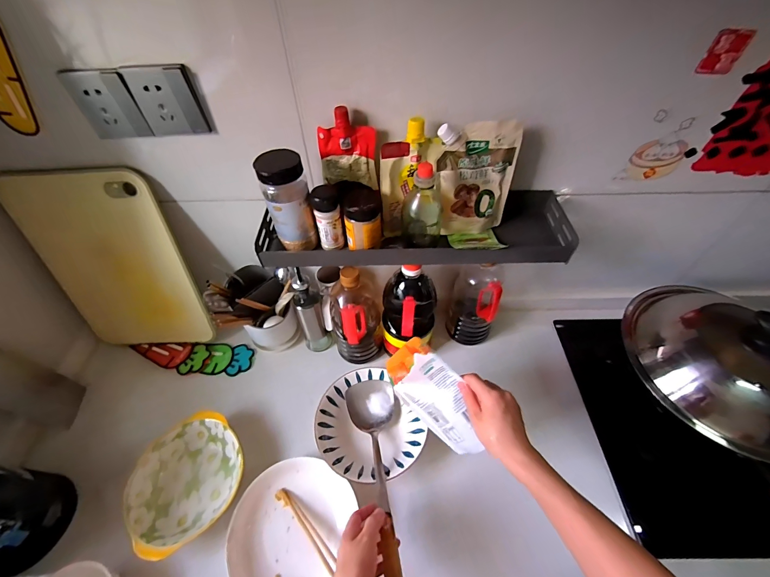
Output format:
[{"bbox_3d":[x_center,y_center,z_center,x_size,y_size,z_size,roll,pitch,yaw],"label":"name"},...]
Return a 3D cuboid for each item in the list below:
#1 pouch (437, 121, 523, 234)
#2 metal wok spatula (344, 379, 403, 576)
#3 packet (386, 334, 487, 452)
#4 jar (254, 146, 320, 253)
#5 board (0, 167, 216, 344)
[{"bbox_3d":[0.140,-0.170,0.529,0.127,0.162,0.062,-6,50,-5],"label":"pouch"},{"bbox_3d":[0.000,0.302,0.544,0.090,0.050,0.345,-9,35,-7],"label":"metal wok spatula"},{"bbox_3d":[0.083,0.172,0.527,0.185,0.109,0.018,50,31,11],"label":"packet"},{"bbox_3d":[-0.146,-0.128,0.511,0.063,0.145,0.053,-17,52,-13],"label":"jar"},{"bbox_3d":[-0.524,-0.039,0.662,0.273,0.381,0.021,-4,34,2],"label":"board"}]

